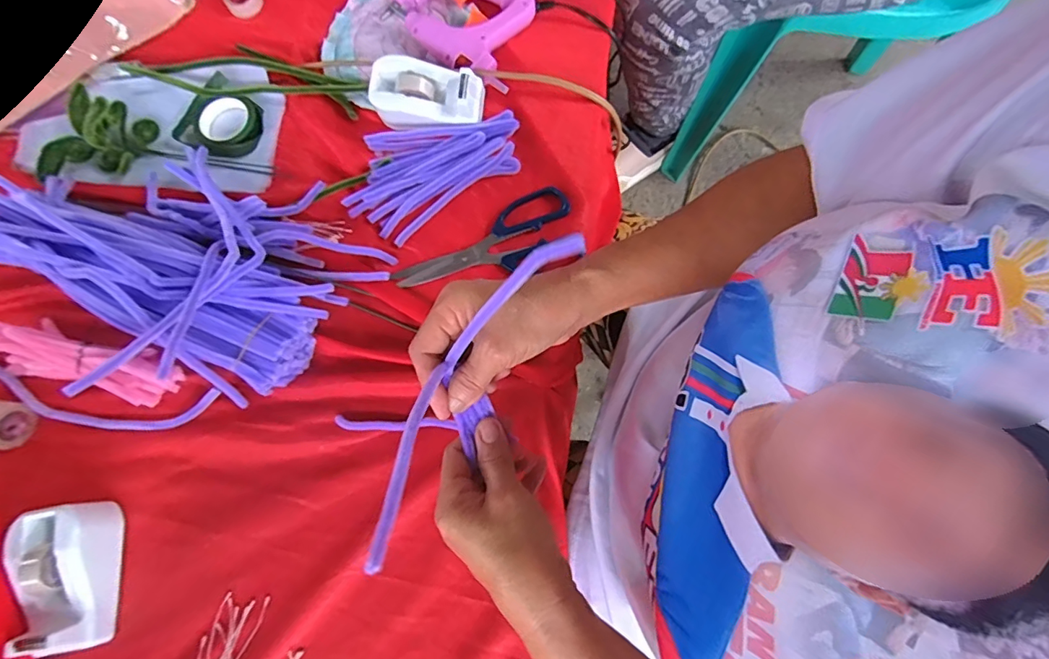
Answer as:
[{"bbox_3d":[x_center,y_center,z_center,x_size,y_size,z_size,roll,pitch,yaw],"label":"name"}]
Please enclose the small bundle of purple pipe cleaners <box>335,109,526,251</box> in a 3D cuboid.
[{"bbox_3d":[-0.087,-0.159,0.461,0.166,0.018,0.098,-35,77,-8],"label":"small bundle of purple pipe cleaners"}]

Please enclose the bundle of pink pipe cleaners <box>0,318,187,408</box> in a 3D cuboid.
[{"bbox_3d":[-0.367,0.025,0.410,0.163,0.030,0.045,15,75,5],"label":"bundle of pink pipe cleaners"}]

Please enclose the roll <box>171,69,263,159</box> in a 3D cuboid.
[{"bbox_3d":[-0.289,-0.198,0.472,0.076,0.019,0.070,0,74,1],"label":"roll"}]

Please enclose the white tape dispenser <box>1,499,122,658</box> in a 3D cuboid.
[{"bbox_3d":[-0.327,0.178,0.360,0.052,0.043,0.098,-14,75,-3],"label":"white tape dispenser"}]

